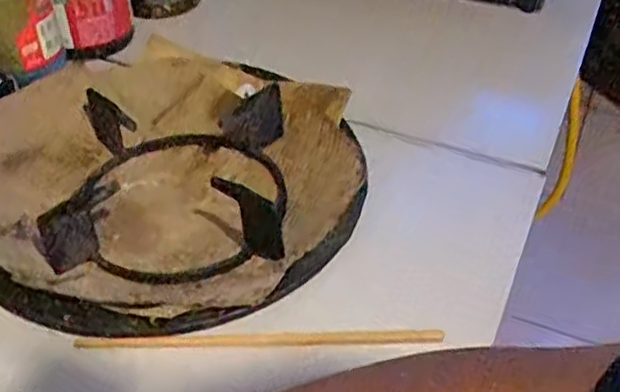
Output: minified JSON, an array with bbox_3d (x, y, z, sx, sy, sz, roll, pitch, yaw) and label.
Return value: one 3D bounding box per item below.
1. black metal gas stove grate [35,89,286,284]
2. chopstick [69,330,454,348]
[{"bbox_3d":[-0.112,-0.016,0.595,0.180,0.061,0.191,0,40,0],"label":"black metal gas stove grate"},{"bbox_3d":[-0.032,0.097,0.473,0.239,0.012,0.011,-1,40,-1],"label":"chopstick"}]

